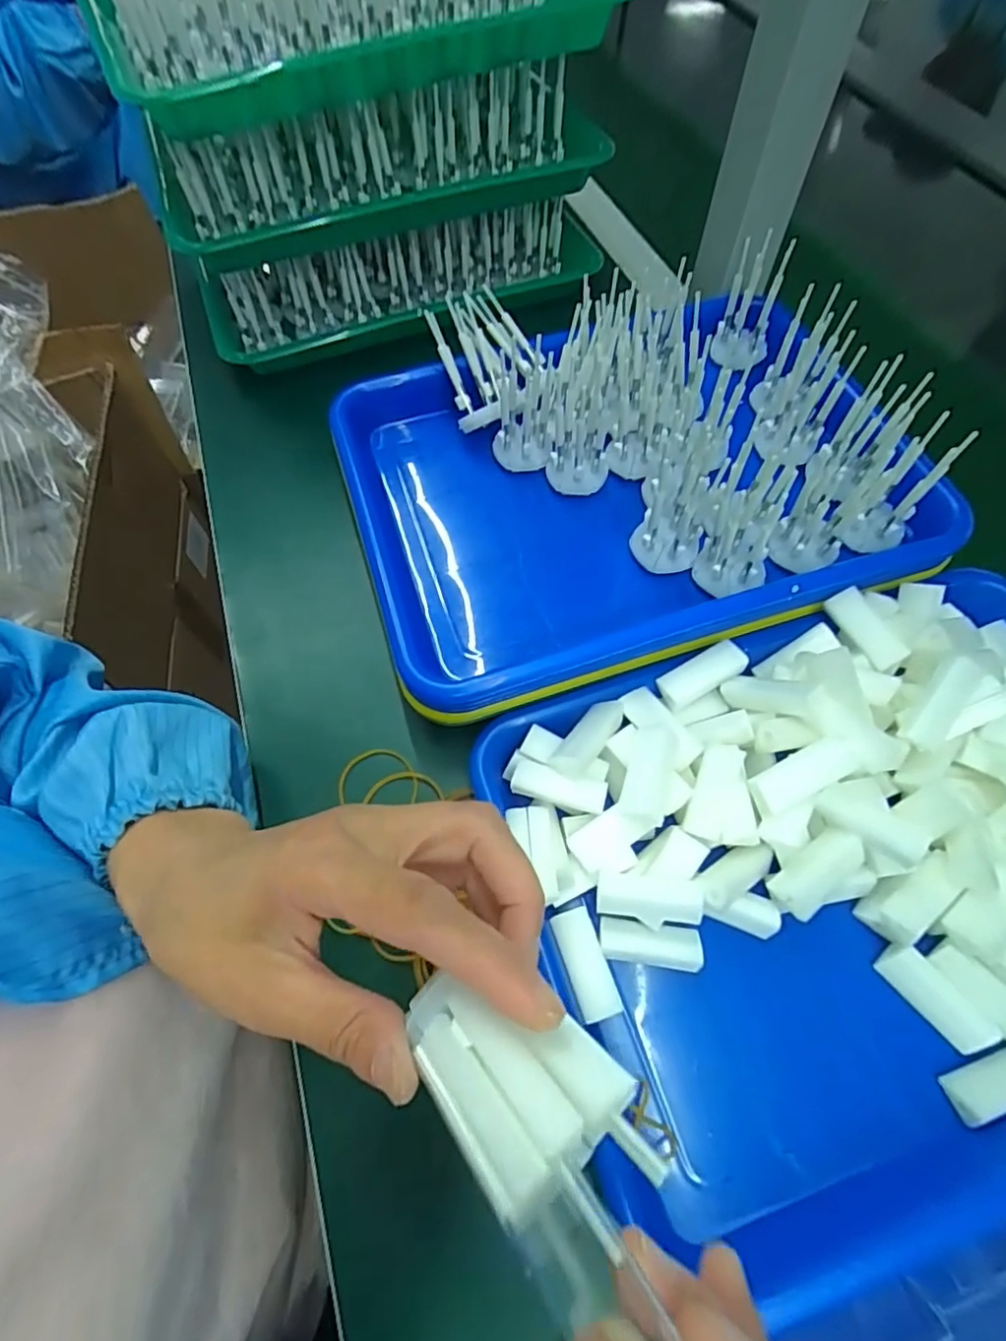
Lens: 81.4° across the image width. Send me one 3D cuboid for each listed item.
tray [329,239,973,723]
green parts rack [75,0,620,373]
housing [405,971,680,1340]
[{"bbox_3d":[0.072,-0.134,0.353,0.330,0.064,0.253,-17,63,-8],"label":"tray"},{"bbox_3d":[-0.102,-0.412,0.439,0.313,0.213,0.219,-18,64,-8],"label":"green parts rack"},{"bbox_3d":[0.019,0.122,0.136,0.042,0.021,0.114,-30,62,-14],"label":"housing"}]

